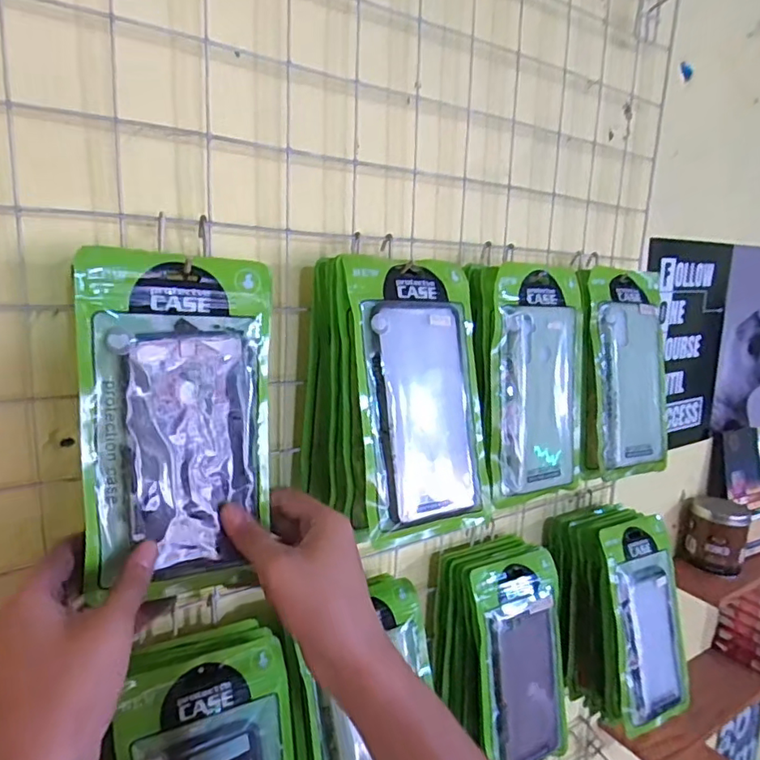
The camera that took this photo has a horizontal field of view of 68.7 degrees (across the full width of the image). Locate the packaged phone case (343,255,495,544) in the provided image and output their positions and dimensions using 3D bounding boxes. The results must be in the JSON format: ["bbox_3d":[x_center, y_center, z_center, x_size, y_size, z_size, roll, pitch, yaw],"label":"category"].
[{"bbox_3d":[0.032,0.011,0.421,0.108,0.207,0.011,-5,-1,-31],"label":"packaged phone case"}]

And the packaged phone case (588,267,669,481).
[{"bbox_3d":[0.260,-0.009,0.574,0.113,0.211,0.016,-1,0,-25],"label":"packaged phone case"}]

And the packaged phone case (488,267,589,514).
[{"bbox_3d":[0.147,0.003,0.503,0.116,0.210,0.012,-6,6,-28],"label":"packaged phone case"}]

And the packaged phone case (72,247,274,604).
[{"bbox_3d":[-0.122,0.028,0.348,0.114,0.207,0.009,-3,3,-30],"label":"packaged phone case"}]

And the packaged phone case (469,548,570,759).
[{"bbox_3d":[0.145,0.282,0.553,0.109,0.202,0.015,-3,-3,-32],"label":"packaged phone case"}]

